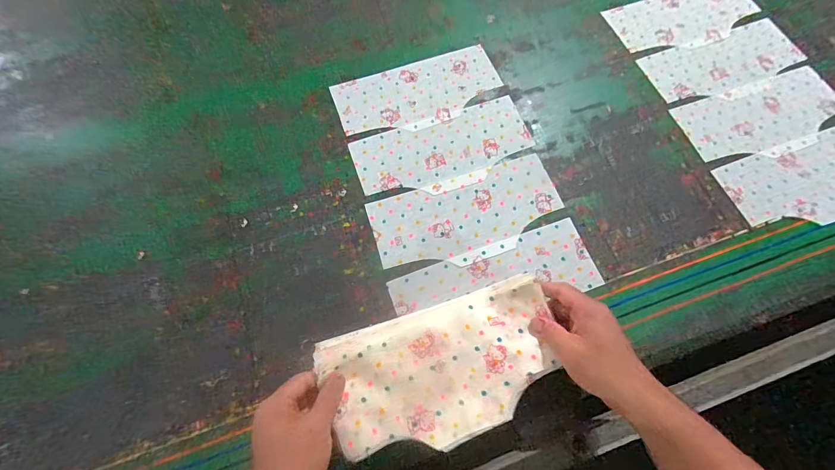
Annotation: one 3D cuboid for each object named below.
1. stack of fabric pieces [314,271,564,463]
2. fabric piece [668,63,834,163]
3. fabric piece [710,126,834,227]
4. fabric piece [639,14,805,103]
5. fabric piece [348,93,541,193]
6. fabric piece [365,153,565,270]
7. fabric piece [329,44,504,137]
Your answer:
[{"bbox_3d":[0.034,0.157,0.459,0.270,0.046,0.149,-15,68,-5],"label":"stack of fabric pieces"},{"bbox_3d":[0.581,-0.197,0.644,0.293,0.006,0.134,-19,68,-7],"label":"fabric piece"},{"bbox_3d":[0.617,-0.088,0.604,0.287,0.009,0.133,-19,68,-7],"label":"fabric piece"},{"bbox_3d":[0.544,-0.299,0.688,0.280,0.011,0.135,-20,69,-7],"label":"fabric piece"},{"bbox_3d":[0.044,-0.134,0.622,0.281,0.004,0.134,-19,68,-7],"label":"fabric piece"},{"bbox_3d":[0.073,-0.036,0.583,0.279,0.004,0.119,-17,68,-6],"label":"fabric piece"},{"bbox_3d":[0.003,-0.243,0.667,0.278,0.005,0.137,-18,68,-6],"label":"fabric piece"}]

